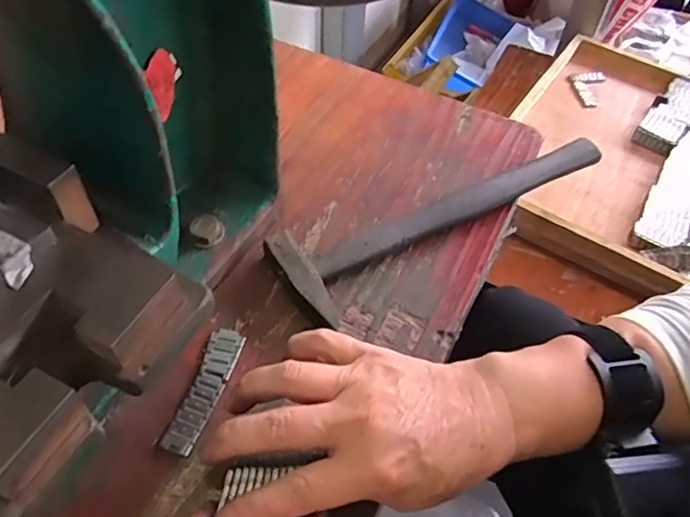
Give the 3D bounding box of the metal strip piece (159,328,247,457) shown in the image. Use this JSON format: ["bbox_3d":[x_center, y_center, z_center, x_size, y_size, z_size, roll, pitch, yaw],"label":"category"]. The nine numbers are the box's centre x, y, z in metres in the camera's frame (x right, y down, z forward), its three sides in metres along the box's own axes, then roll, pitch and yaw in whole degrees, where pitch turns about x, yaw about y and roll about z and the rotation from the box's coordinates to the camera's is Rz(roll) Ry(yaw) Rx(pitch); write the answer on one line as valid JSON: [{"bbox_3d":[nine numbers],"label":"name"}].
[{"bbox_3d":[-0.079,0.074,0.321,0.020,0.005,0.075,14,53,7],"label":"metal strip piece"}]

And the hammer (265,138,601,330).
[{"bbox_3d":[0.077,-0.041,0.404,0.267,0.025,0.070,-28,59,-23],"label":"hammer"}]

